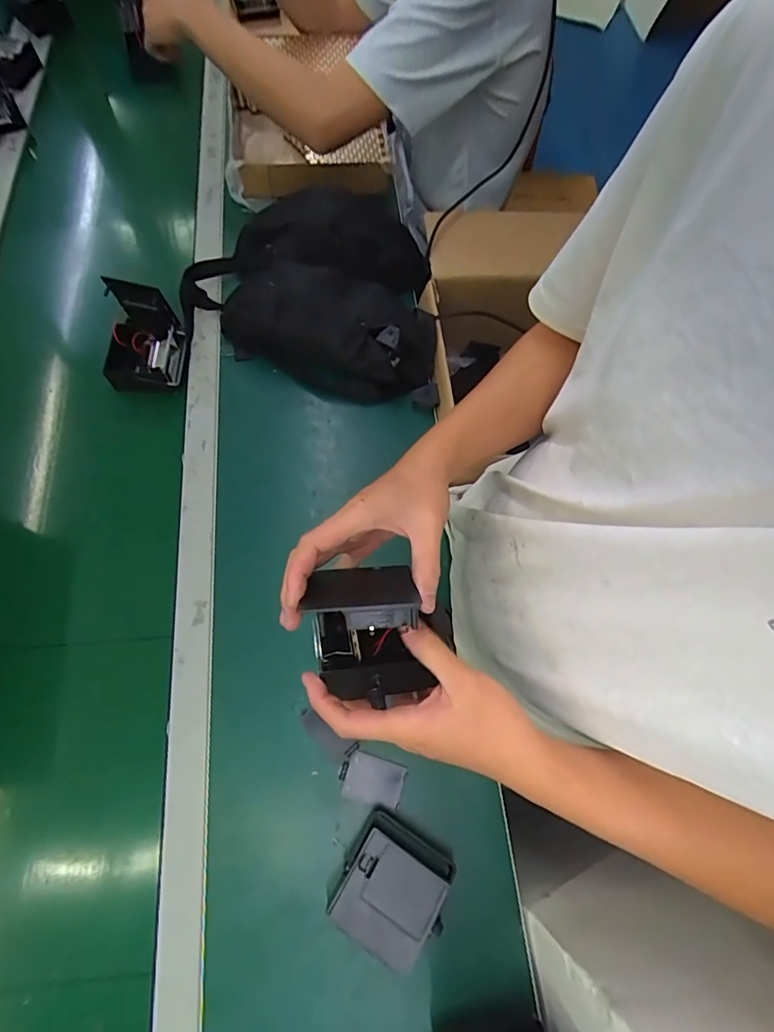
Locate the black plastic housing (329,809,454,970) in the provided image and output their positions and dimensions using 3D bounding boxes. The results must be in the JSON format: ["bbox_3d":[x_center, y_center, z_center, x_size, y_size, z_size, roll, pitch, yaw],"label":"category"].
[{"bbox_3d":[0.006,0.342,0.445,0.096,0.045,0.090,30,69,9],"label":"black plastic housing"}]

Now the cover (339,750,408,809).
[{"bbox_3d":[-0.015,0.271,0.495,0.066,0.004,0.042,18,70,-2],"label":"cover"}]

